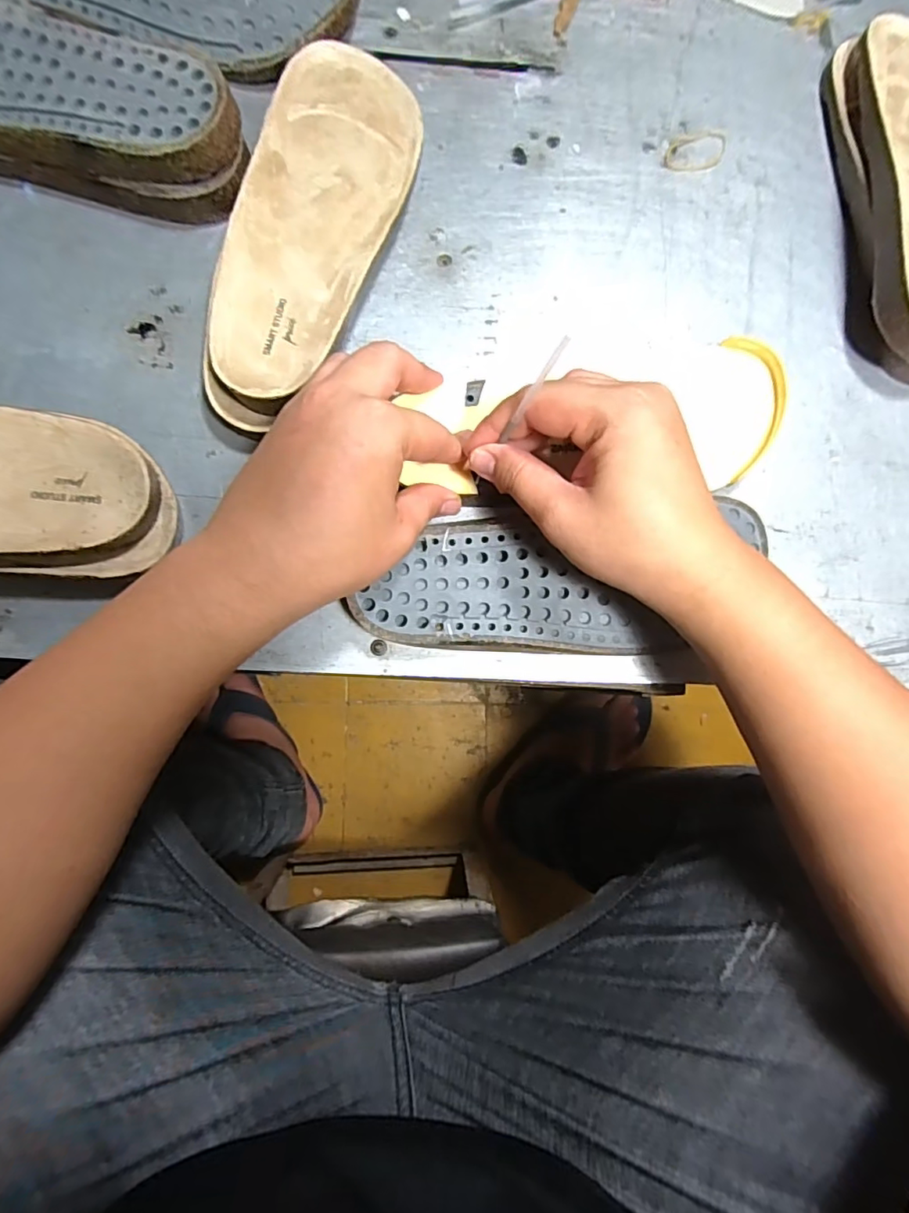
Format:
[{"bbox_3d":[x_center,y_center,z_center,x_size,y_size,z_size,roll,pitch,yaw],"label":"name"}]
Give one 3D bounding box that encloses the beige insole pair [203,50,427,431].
[{"bbox_3d":[-0.092,-0.246,0.362,0.108,0.041,0.278,11,83,-2],"label":"beige insole pair"}]

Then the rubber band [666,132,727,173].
[{"bbox_3d":[0.181,-0.338,0.408,0.050,0.004,0.027,-18,84,-5],"label":"rubber band"}]

